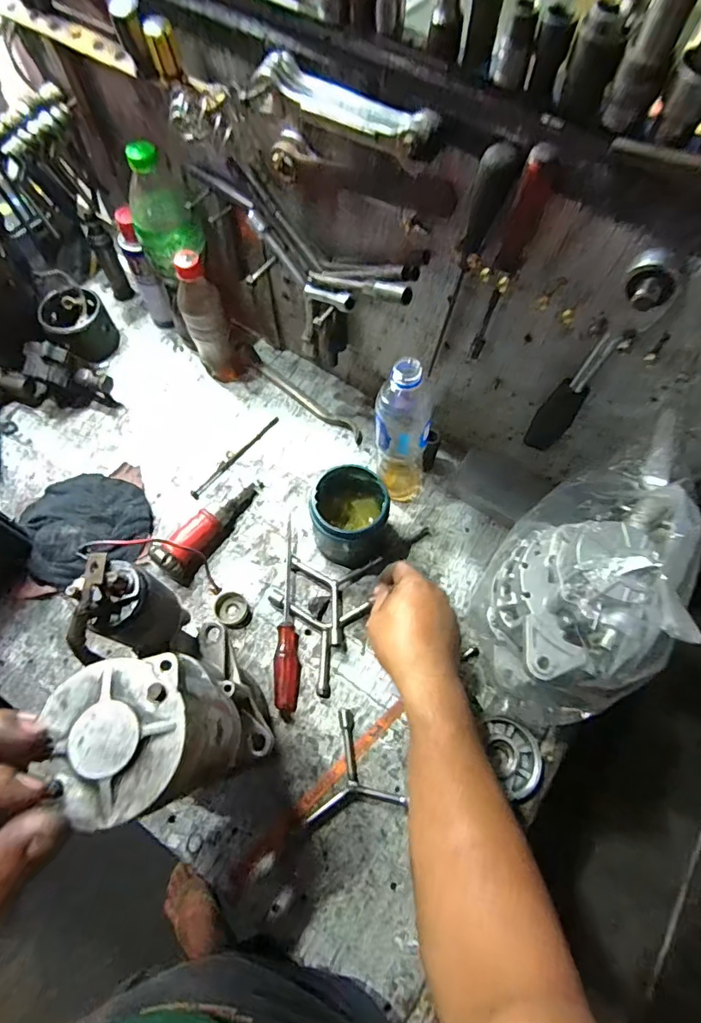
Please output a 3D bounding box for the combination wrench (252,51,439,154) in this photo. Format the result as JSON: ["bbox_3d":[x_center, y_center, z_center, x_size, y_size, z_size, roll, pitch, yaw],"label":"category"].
[{"bbox_3d":[-0.004,-0.310,0.381,0.155,0.018,0.032,32,69,11],"label":"combination wrench"}]

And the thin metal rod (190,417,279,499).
[{"bbox_3d":[-0.158,-0.078,0.691,0.014,0.004,0.162,38,70,13],"label":"thin metal rod"}]

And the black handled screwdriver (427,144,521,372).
[{"bbox_3d":[0.103,-0.207,0.459,0.025,0.246,0.033,14,66,4],"label":"black handled screwdriver"}]

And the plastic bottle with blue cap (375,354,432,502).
[{"bbox_3d":[0.061,-0.082,0.581,0.076,0.214,0.053,21,67,7],"label":"plastic bottle with blue cap"}]

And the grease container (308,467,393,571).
[{"bbox_3d":[0.000,0.005,0.605,0.091,0.099,0.096,13,66,4],"label":"grease container"}]

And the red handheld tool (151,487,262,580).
[{"bbox_3d":[-0.176,0.019,0.635,0.043,0.052,0.169,36,57,13],"label":"red handheld tool"}]

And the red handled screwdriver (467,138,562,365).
[{"bbox_3d":[0.130,-0.201,0.423,0.021,0.207,0.027,23,67,8],"label":"red handled screwdriver"}]

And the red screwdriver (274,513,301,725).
[{"bbox_3d":[-0.078,0.119,0.593,0.027,0.022,0.234,-4,66,-4],"label":"red screwdriver"}]

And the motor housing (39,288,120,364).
[{"bbox_3d":[-0.397,-0.275,0.739,0.098,0.060,0.091,40,70,14],"label":"motor housing"}]

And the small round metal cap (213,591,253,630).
[{"bbox_3d":[-0.139,0.117,0.593,0.044,0.022,0.037,33,69,12],"label":"small round metal cap"}]

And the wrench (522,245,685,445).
[{"bbox_3d":[0.214,-0.121,0.452,0.043,0.234,0.044,38,70,13],"label":"wrench"}]

